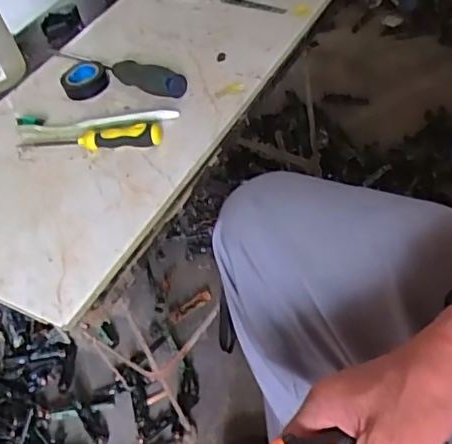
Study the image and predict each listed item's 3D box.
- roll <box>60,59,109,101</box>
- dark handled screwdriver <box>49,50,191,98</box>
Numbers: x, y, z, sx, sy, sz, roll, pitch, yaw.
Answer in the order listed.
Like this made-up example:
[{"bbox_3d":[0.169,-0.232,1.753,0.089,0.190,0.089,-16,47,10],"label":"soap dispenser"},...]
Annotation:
[{"bbox_3d":[-0.163,-0.165,0.658,0.052,0.020,0.049,-9,44,8],"label":"roll"},{"bbox_3d":[-0.125,-0.173,0.640,0.197,0.030,0.023,19,54,31],"label":"dark handled screwdriver"}]

